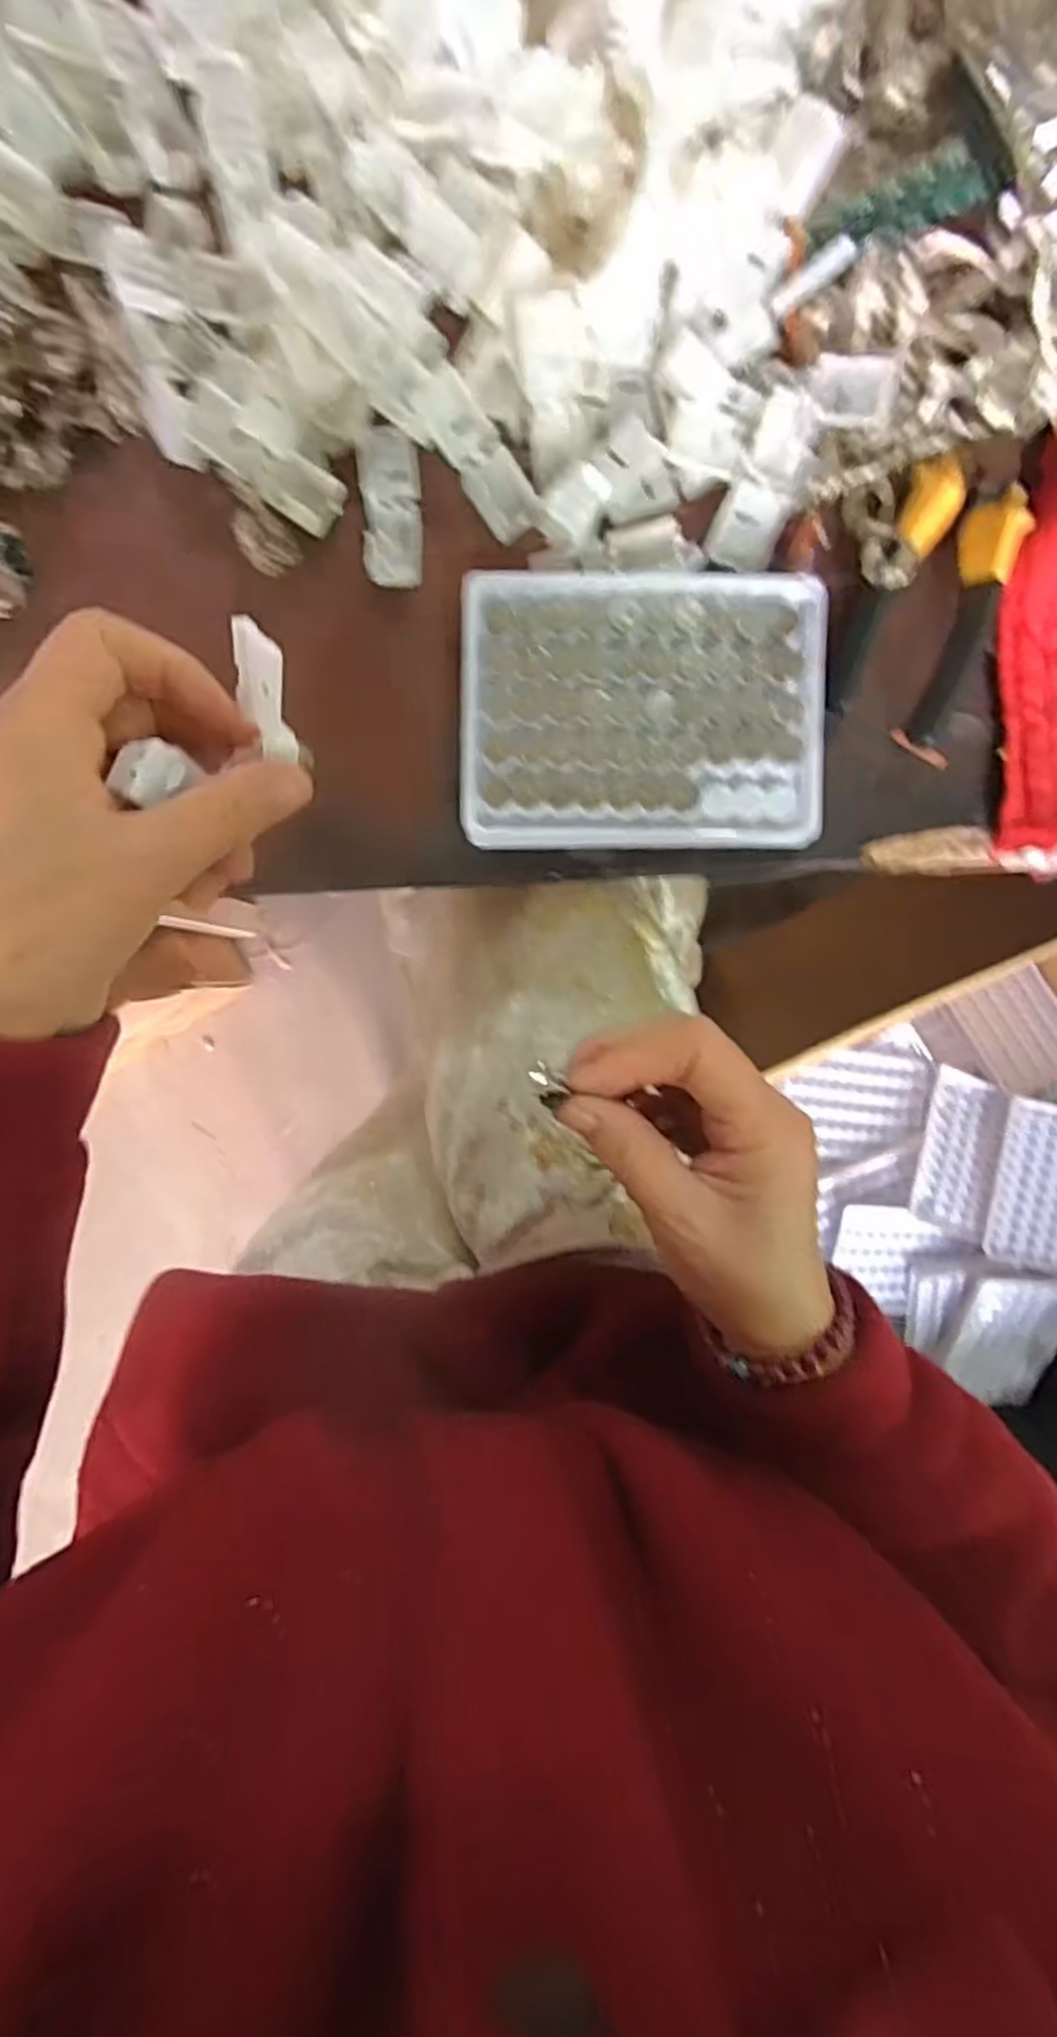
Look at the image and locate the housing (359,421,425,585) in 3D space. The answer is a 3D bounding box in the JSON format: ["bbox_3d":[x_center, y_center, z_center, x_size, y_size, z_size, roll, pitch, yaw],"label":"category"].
[{"bbox_3d":[-0.052,-0.194,0.298,0.022,0.008,0.057,-3,93,1],"label":"housing"}]

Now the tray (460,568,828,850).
[{"bbox_3d":[0.042,-0.115,0.298,0.131,0.021,0.099,0,93,0],"label":"tray"}]

